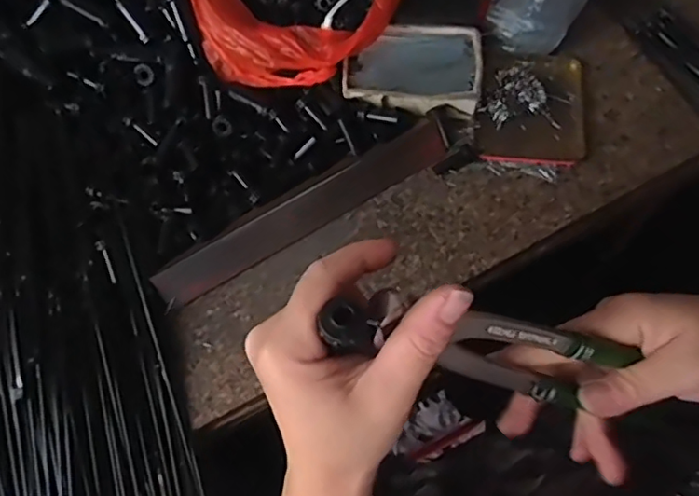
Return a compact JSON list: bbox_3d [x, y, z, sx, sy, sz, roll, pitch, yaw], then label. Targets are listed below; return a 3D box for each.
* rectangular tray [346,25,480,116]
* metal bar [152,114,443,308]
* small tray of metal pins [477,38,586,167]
[{"bbox_3d":[0.060,-0.173,0.548,0.124,0.022,0.088,2,69,3],"label":"rectangular tray"},{"bbox_3d":[-0.037,-0.034,0.514,0.285,0.029,0.034,-31,70,-9],"label":"metal bar"},{"bbox_3d":[0.174,-0.139,0.544,0.096,0.016,0.126,4,69,4],"label":"small tray of metal pins"}]

